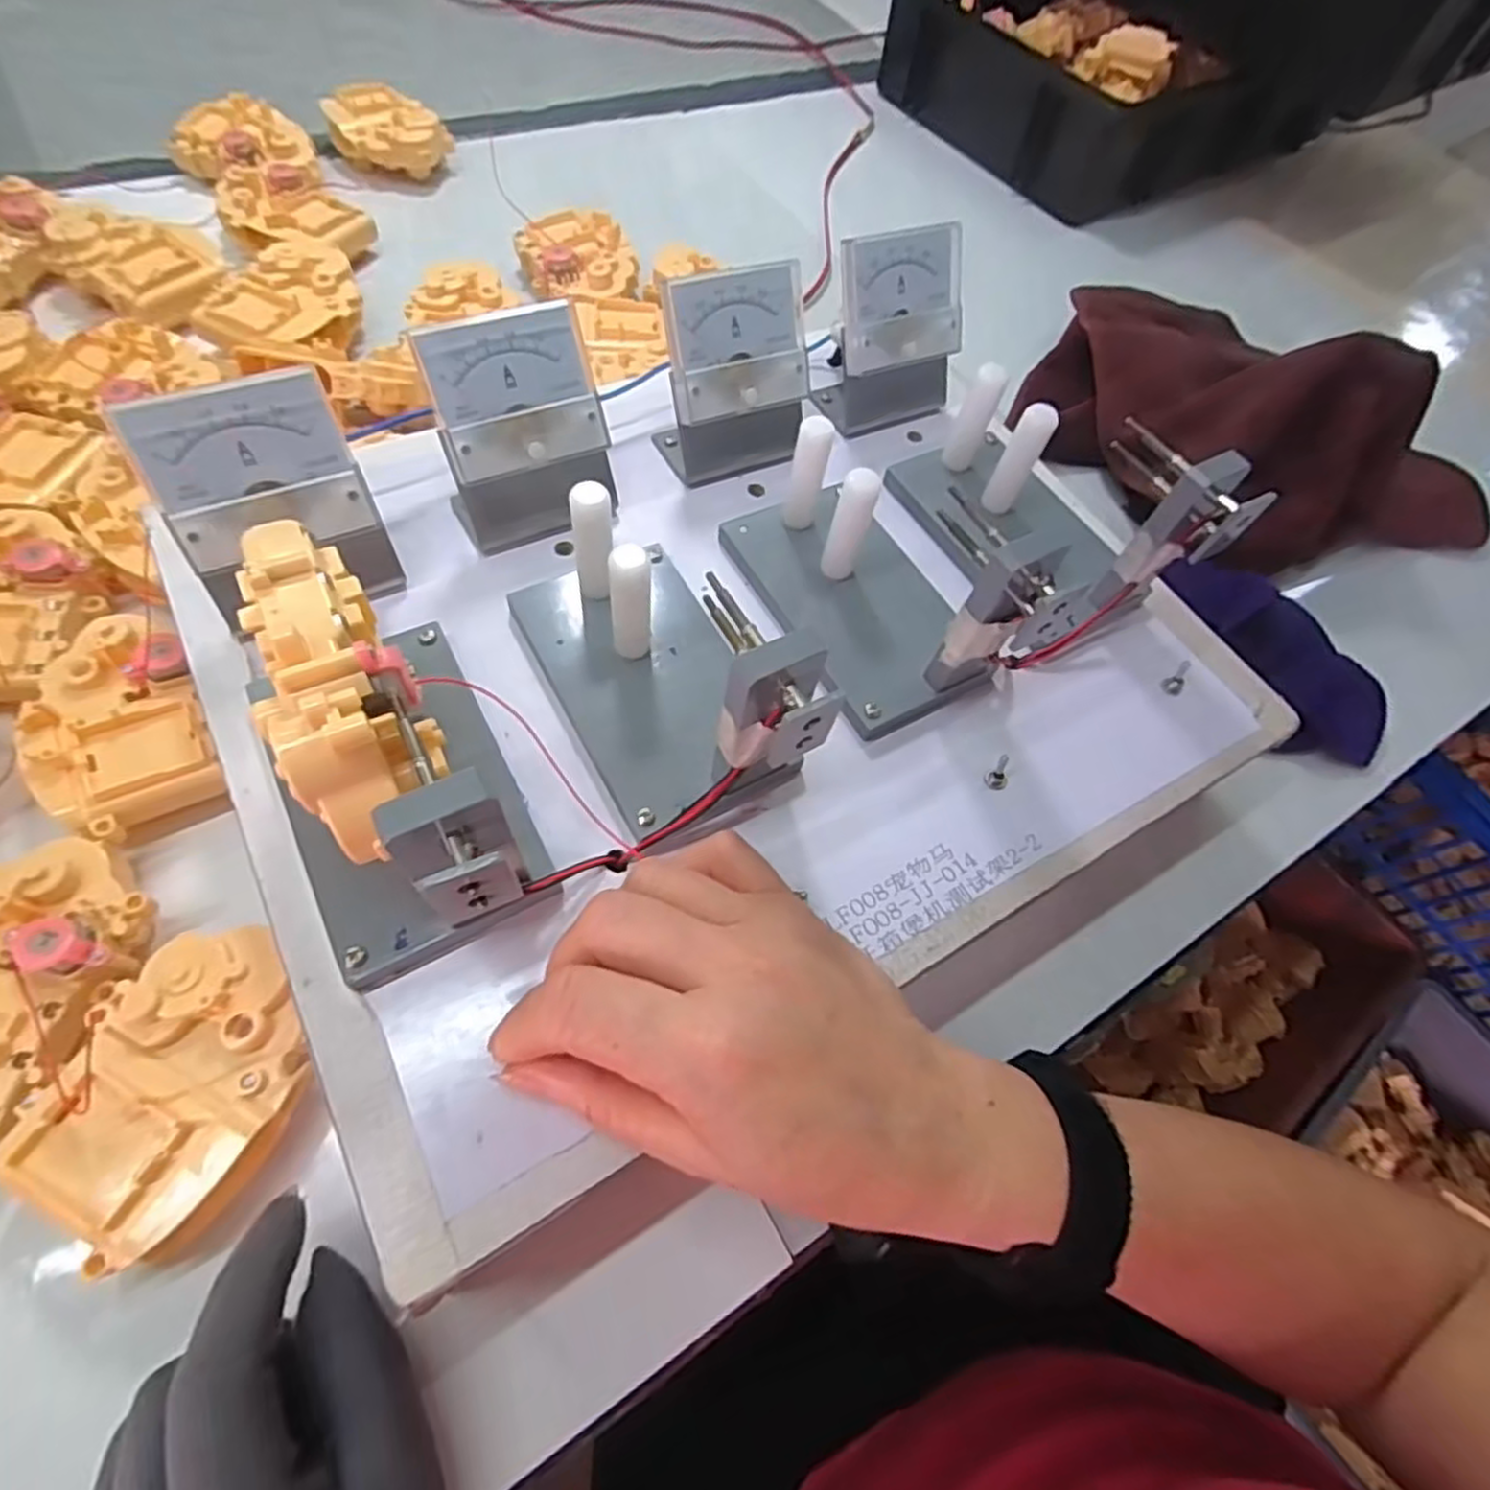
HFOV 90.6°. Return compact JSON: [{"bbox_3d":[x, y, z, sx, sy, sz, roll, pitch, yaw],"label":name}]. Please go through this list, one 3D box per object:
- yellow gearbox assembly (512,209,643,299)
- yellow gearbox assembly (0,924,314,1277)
[{"bbox_3d":[-0.113,-0.330,0.507,0.071,0.029,0.084,-20,66,-17],"label":"yellow gearbox assembly"},{"bbox_3d":[-0.187,0.114,0.250,0.068,0.034,0.092,27,62,7],"label":"yellow gearbox assembly"}]

